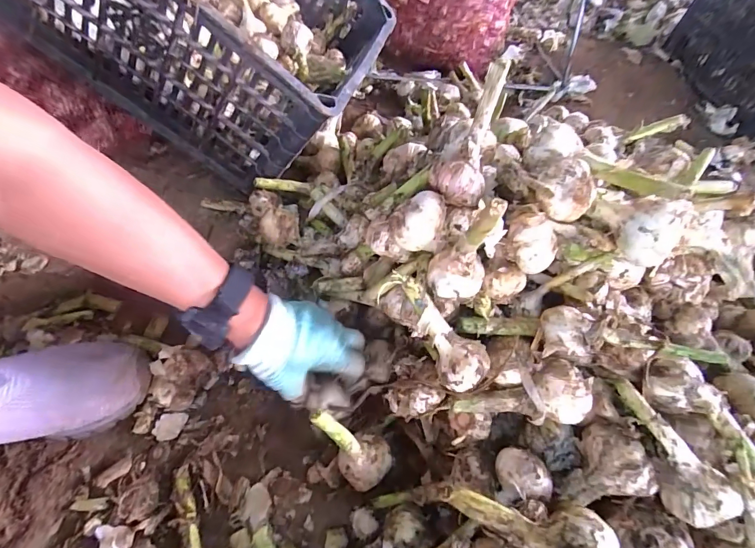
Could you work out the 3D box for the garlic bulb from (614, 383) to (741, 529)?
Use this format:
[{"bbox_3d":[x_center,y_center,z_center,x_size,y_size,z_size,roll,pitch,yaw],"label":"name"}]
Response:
[{"bbox_3d":[0.223,0.132,0.292,0.037,0.035,0.102,-14,58,-15],"label":"garlic bulb"}]

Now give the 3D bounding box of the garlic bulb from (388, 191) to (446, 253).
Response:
[{"bbox_3d":[0.037,-0.049,0.349,0.047,0.039,0.044,10,55,2],"label":"garlic bulb"}]

